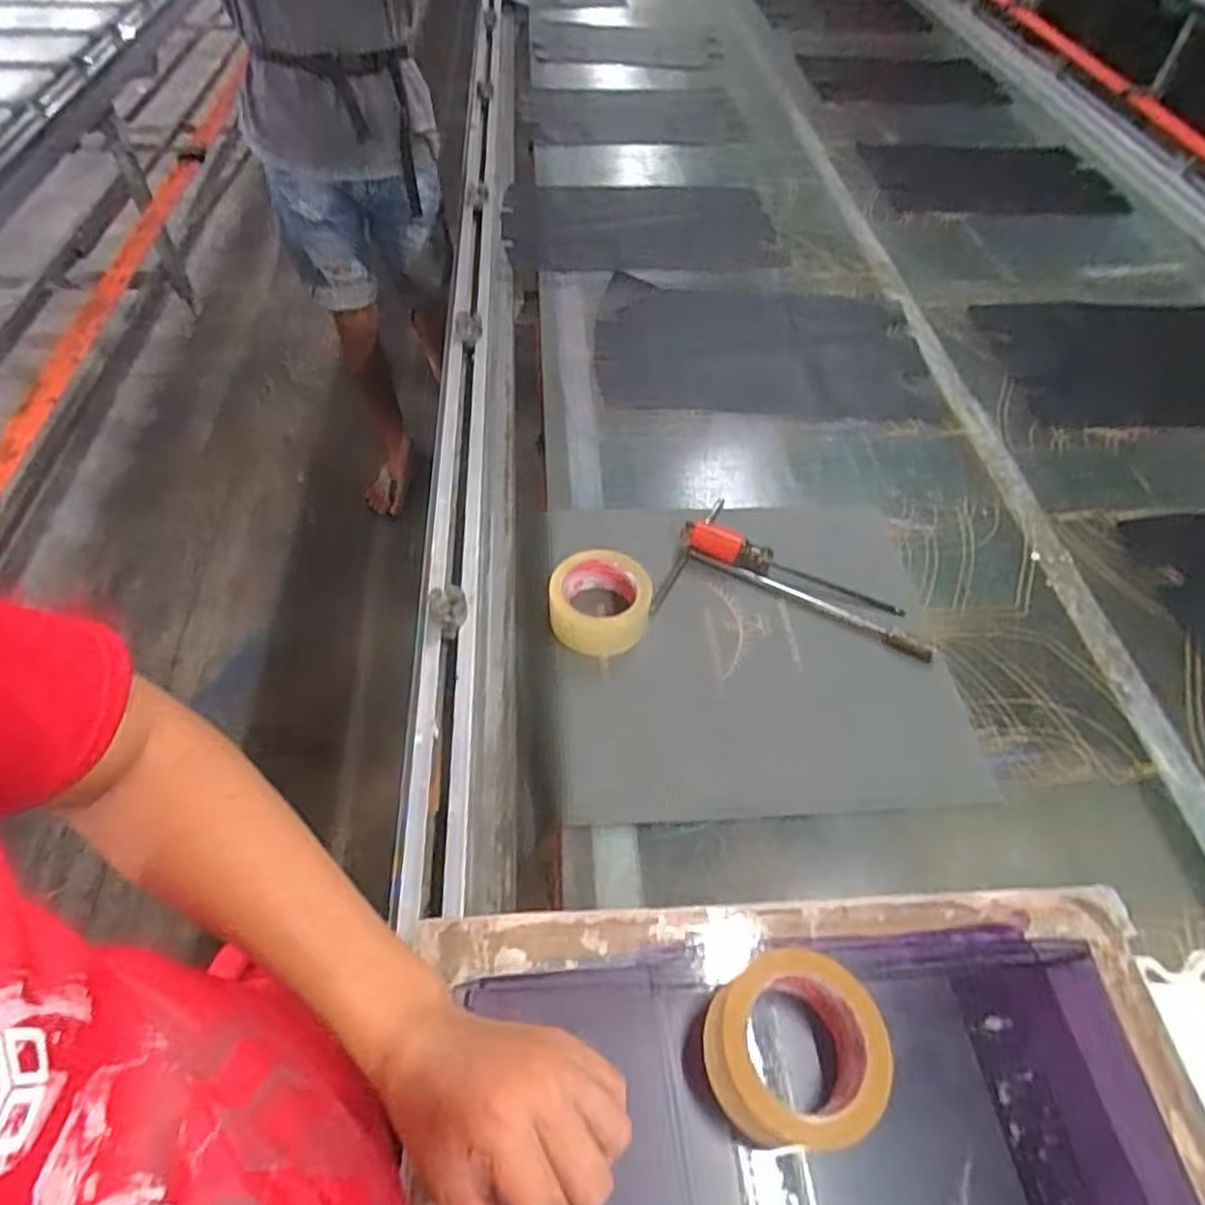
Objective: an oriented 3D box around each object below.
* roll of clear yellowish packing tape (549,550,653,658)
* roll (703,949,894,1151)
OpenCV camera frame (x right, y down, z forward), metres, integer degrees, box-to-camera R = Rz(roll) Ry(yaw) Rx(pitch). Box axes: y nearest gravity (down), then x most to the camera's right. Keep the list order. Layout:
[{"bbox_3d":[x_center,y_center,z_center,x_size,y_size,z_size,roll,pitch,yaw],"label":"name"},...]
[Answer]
[{"bbox_3d":[-0.002,0.002,0.772,0.102,0.064,0.096,0,53,0],"label":"roll of clear yellowish packing tape"},{"bbox_3d":[0.125,0.291,0.480,0.114,0.051,0.106,2,53,-2],"label":"roll"}]

